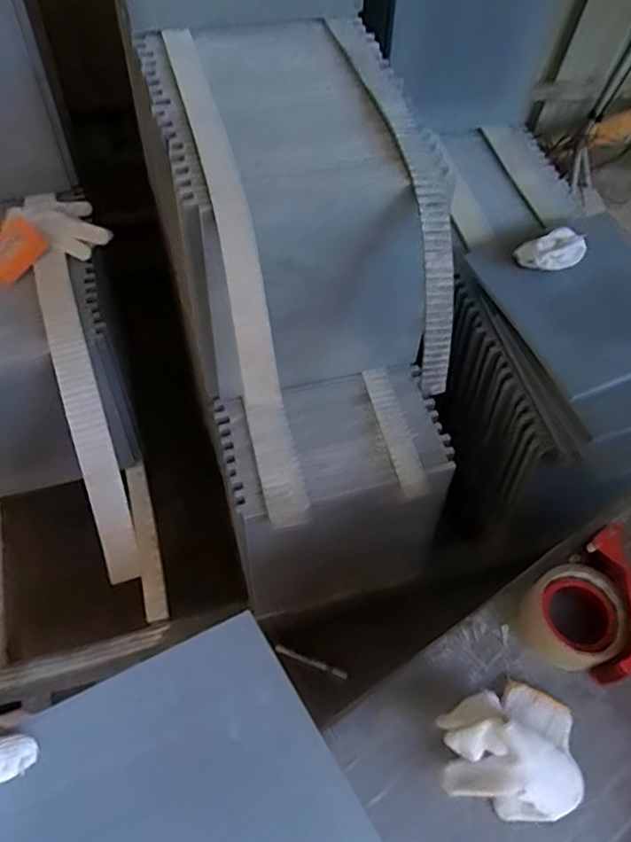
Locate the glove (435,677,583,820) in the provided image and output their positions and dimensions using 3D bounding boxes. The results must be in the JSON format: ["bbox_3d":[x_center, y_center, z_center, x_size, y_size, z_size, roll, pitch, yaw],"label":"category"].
[{"bbox_3d":[0.171,0.281,0.534,0.128,0.055,0.107,-2,61,-6],"label":"glove"}]

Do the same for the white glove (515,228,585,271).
[{"bbox_3d":[0.382,-0.272,1.012,0.111,0.033,0.061,-19,64,-14],"label":"white glove"}]

